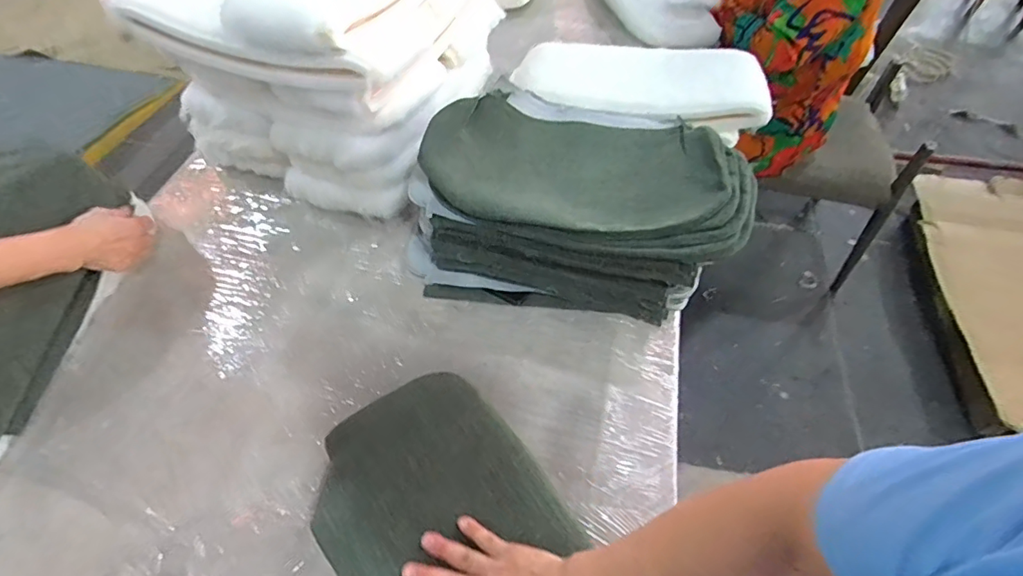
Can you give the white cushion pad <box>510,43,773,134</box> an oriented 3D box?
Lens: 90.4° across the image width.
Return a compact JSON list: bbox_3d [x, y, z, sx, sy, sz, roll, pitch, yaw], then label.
[{"bbox_3d":[0.252,-0.417,1.015,0.485,0.120,0.107,17,55,12],"label":"white cushion pad"}]

